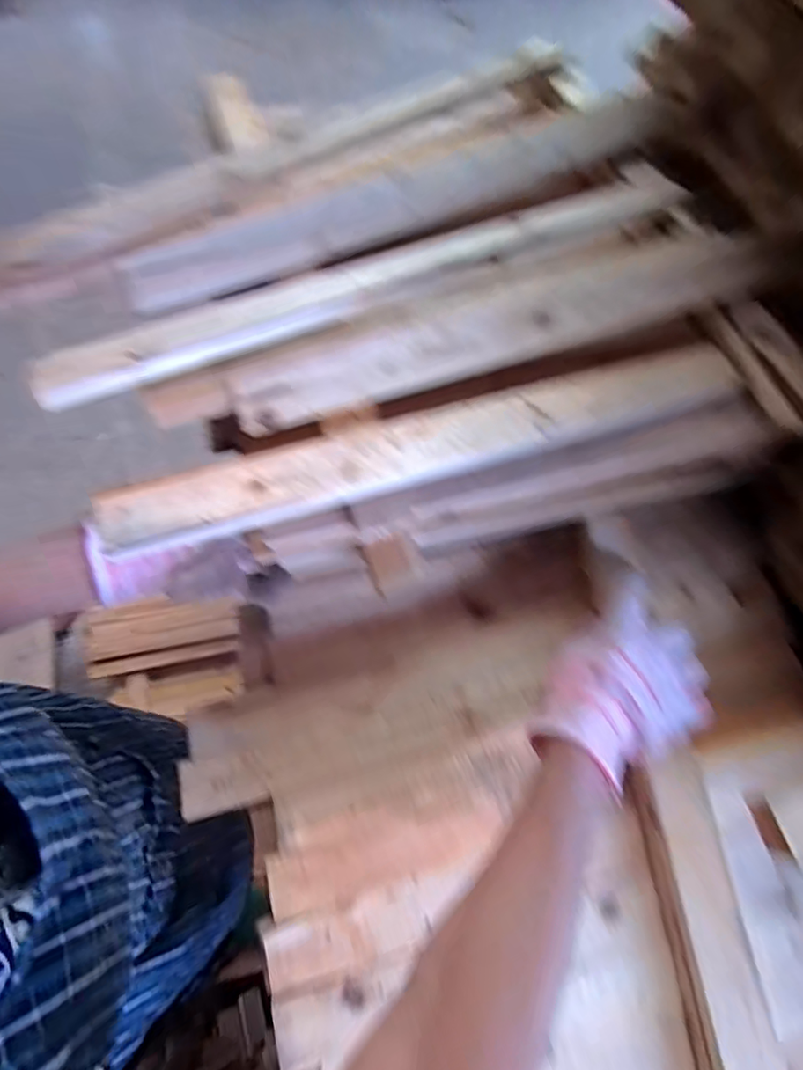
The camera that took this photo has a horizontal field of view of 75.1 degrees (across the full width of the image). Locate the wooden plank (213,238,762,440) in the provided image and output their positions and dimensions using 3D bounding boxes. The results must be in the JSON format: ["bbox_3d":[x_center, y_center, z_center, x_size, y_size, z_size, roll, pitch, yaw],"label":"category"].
[{"bbox_3d":[0.084,-0.162,0.405,0.427,0.034,0.055,-17,68,-12],"label":"wooden plank"}]

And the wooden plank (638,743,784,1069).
[{"bbox_3d":[0.219,0.344,0.339,0.044,0.036,0.361,-2,66,-5],"label":"wooden plank"}]

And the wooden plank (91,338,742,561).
[{"bbox_3d":[0.044,-0.072,0.380,0.479,0.026,0.051,-17,67,-15],"label":"wooden plank"}]

